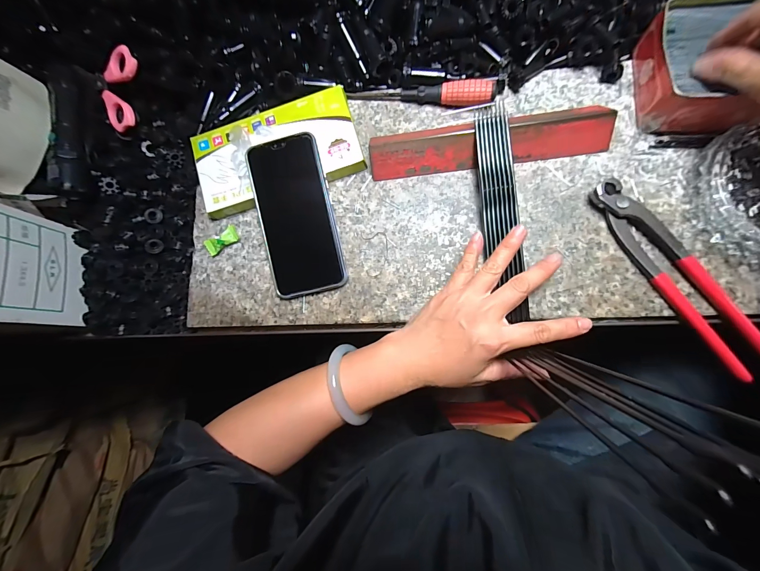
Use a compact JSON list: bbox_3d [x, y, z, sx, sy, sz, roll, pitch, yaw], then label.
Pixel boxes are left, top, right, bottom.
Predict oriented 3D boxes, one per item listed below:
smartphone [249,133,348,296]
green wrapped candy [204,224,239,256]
[{"bbox_3d":[-0.085,-0.070,0.327,0.075,0.007,0.157,-12,90,8],"label":"smartphone"},{"bbox_3d":[-0.174,-0.050,0.351,0.037,0.011,0.021,-34,79,1],"label":"green wrapped candy"}]

